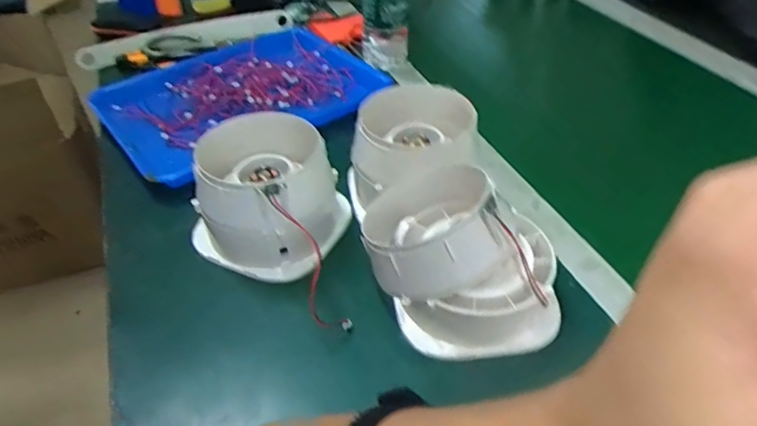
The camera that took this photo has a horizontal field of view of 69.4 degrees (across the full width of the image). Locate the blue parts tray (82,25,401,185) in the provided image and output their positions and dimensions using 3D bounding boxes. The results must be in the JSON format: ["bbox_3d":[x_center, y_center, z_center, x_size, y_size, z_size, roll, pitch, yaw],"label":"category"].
[{"bbox_3d":[-0.187,-0.162,0.750,0.352,0.051,0.260,-30,49,-28],"label":"blue parts tray"}]

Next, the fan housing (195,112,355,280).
[{"bbox_3d":[-0.111,-0.015,0.526,0.135,0.107,0.111,13,43,15],"label":"fan housing"}]

